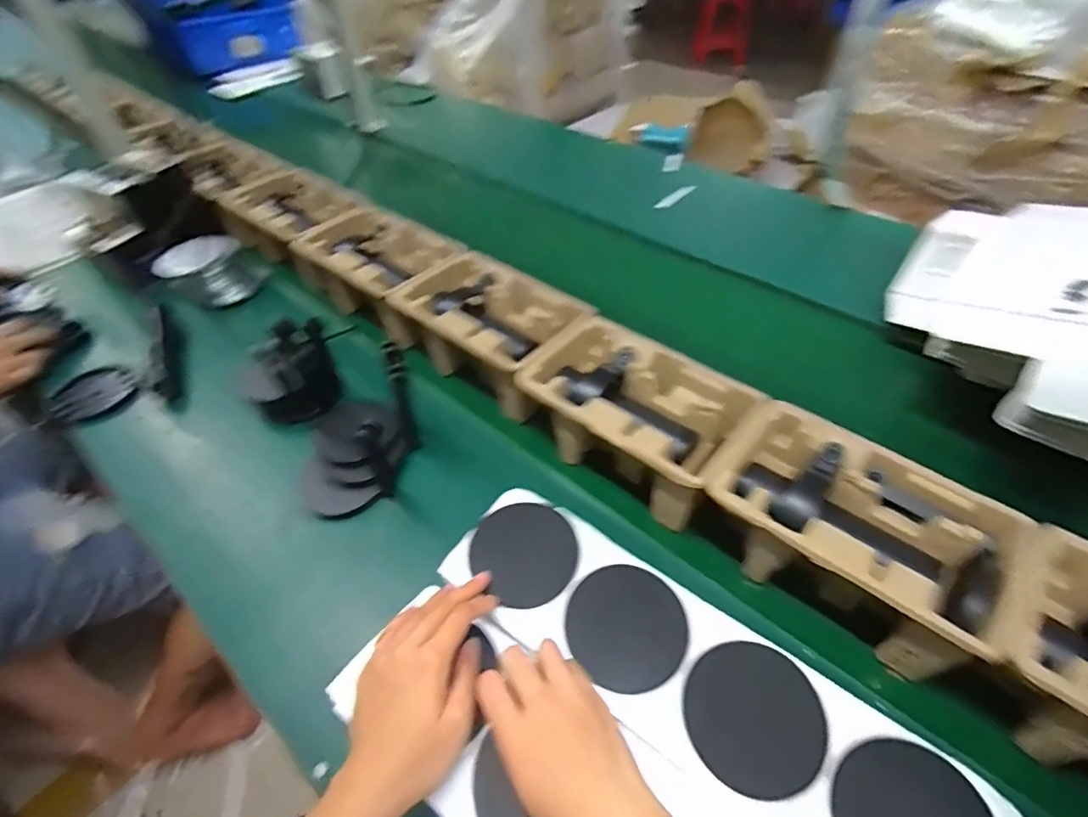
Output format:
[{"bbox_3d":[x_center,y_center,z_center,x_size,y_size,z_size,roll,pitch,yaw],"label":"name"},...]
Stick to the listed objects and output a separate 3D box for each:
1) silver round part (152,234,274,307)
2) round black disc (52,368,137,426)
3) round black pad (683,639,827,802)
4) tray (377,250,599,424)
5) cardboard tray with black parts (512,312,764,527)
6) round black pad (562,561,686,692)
[{"bbox_3d":[-0.539,-0.227,0.877,0.148,0.072,0.130,-27,55,-21],"label":"silver round part"},{"bbox_3d":[-0.612,-0.020,0.731,0.096,0.019,0.113,-36,59,-26],"label":"round black disc"},{"bbox_3d":[0.144,0.209,0.366,0.091,0.005,0.088,0,50,0],"label":"round black pad"},{"bbox_3d":[-0.082,-0.111,0.718,0.261,0.101,0.152,35,59,26],"label":"tray"},{"bbox_3d":[0.093,0.006,0.606,0.243,0.106,0.145,33,58,24],"label":"cardboard tray with black parts"},{"bbox_3d":[0.062,0.166,0.410,0.088,0.006,0.091,-6,51,-5],"label":"round black pad"}]

